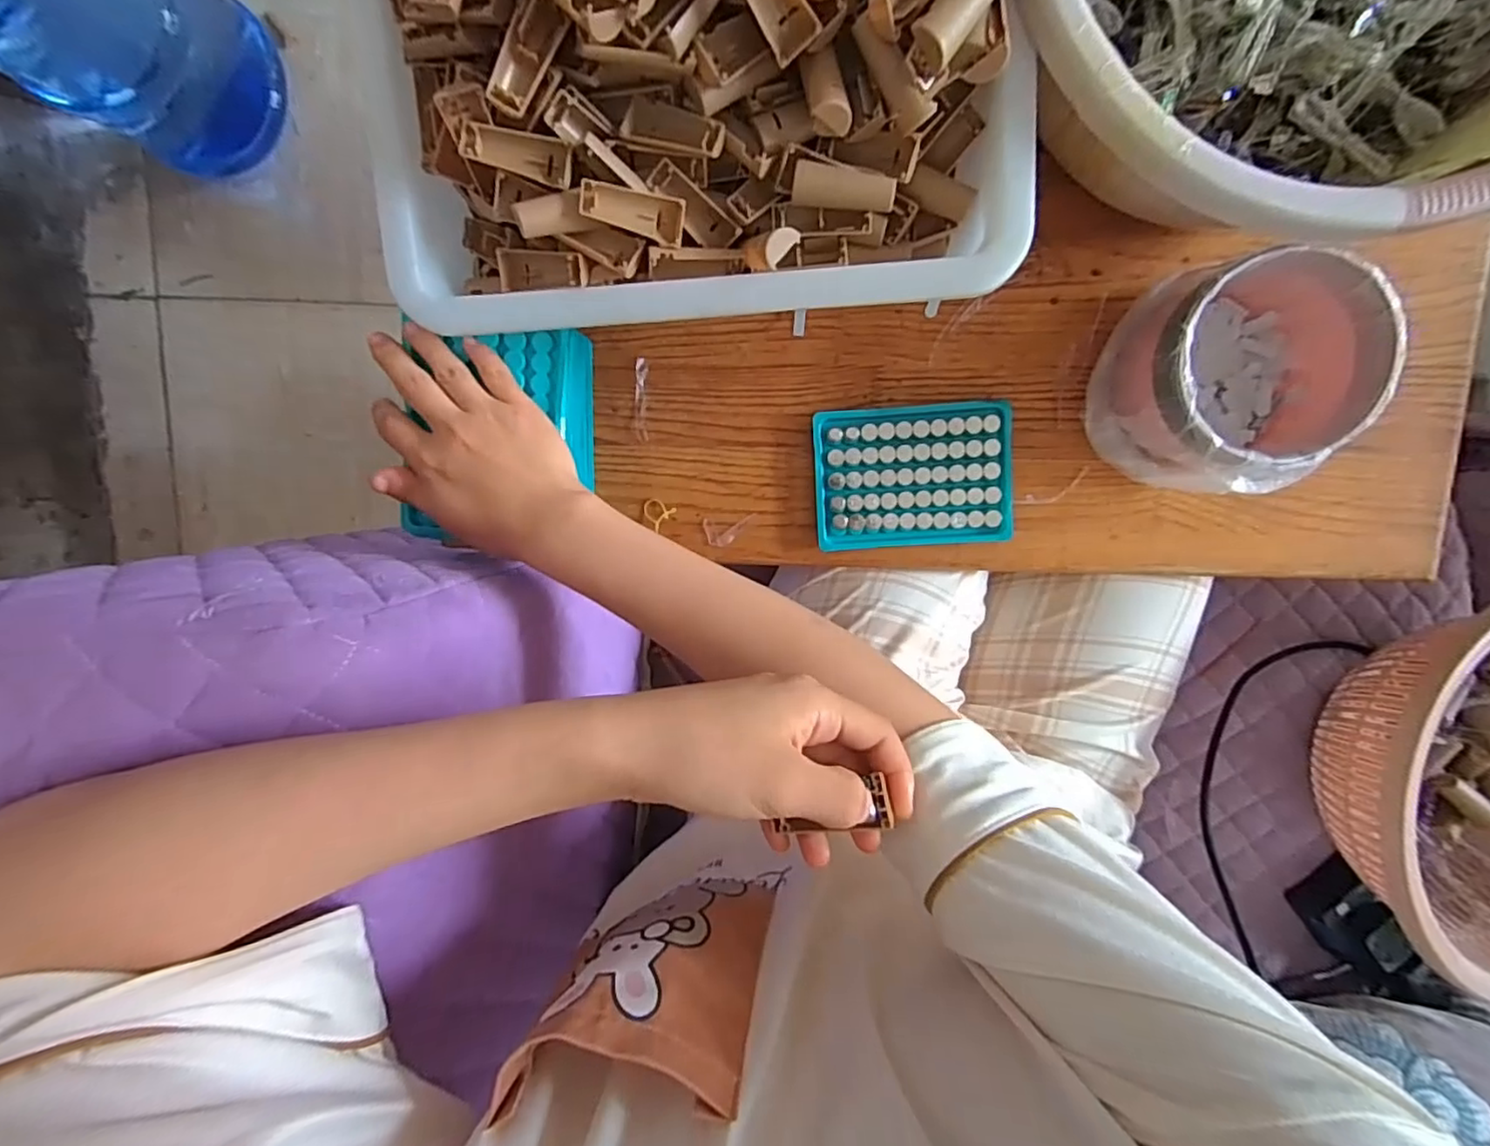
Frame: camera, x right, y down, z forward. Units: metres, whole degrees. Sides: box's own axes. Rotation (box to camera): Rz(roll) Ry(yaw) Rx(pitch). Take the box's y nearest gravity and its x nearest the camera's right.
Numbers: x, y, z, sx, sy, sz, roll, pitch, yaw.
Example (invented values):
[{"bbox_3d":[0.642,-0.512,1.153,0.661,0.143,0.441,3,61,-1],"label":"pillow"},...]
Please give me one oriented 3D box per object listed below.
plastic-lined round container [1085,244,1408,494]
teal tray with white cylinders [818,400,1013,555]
[{"bbox_3d":[0.293,-0.118,0.385,0.123,0.088,0.127,0,99,2],"label":"plastic-lined round container"},{"bbox_3d":[0.116,-0.067,0.440,0.132,0.017,0.095,-3,98,3],"label":"teal tray with white cylinders"}]

